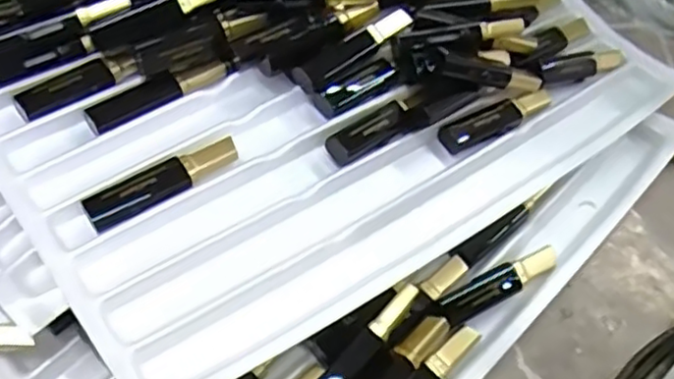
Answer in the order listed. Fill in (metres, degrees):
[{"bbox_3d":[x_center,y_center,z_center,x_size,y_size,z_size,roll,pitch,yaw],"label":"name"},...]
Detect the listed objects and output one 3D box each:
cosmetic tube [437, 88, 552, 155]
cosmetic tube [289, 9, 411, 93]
[{"bbox_3d":[0.100,-0.044,0.422,0.090,0.011,0.018,-28,61,-21],"label":"cosmetic tube"},{"bbox_3d":[0.013,-0.087,0.412,0.090,0.013,0.014,-35,63,-25],"label":"cosmetic tube"}]

